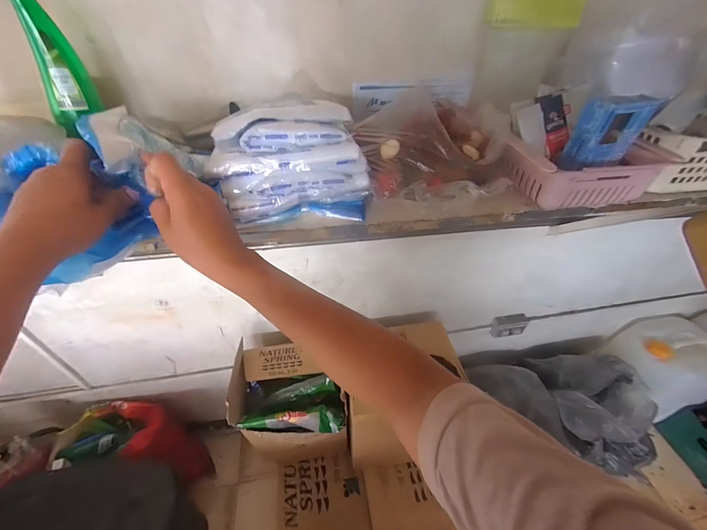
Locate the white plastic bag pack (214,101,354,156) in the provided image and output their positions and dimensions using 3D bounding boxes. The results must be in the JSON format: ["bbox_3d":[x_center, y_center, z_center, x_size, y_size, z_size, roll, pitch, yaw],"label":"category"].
[{"bbox_3d":[-0.079,-0.155,0.355,0.164,0.044,0.085,-11,42,-14],"label":"white plastic bag pack"}]

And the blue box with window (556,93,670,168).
[{"bbox_3d":[0.325,-0.169,0.390,0.070,0.087,0.047,-7,41,-9],"label":"blue box with window"}]

